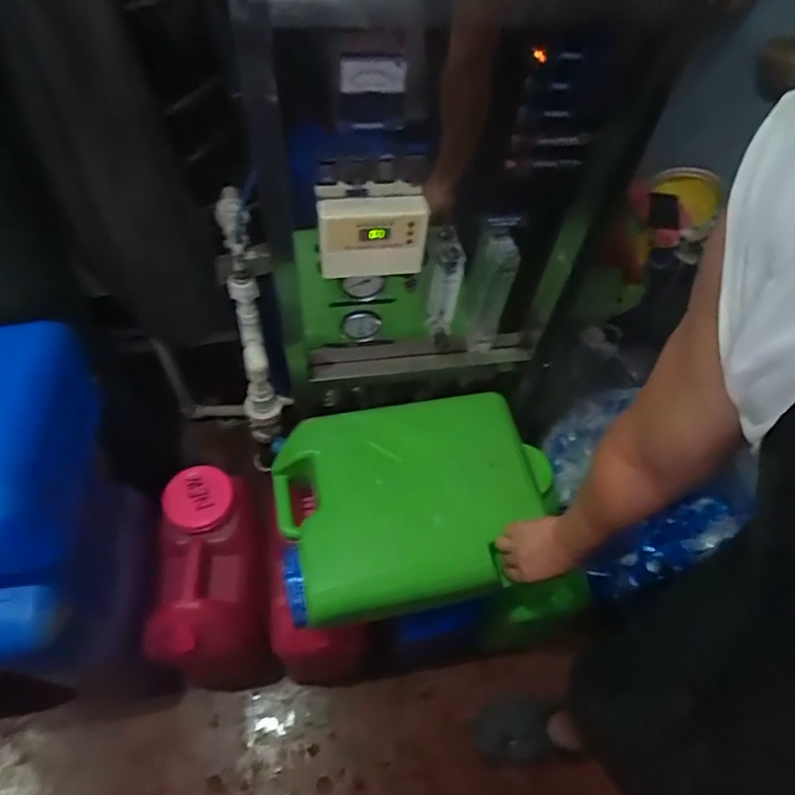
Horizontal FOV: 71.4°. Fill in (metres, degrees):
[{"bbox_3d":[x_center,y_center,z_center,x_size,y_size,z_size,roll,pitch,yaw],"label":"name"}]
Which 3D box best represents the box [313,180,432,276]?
[{"bbox_3d":[-0.032,-0.213,0.712,0.139,0.110,0.047,-10,57,-10],"label":"box"}]

